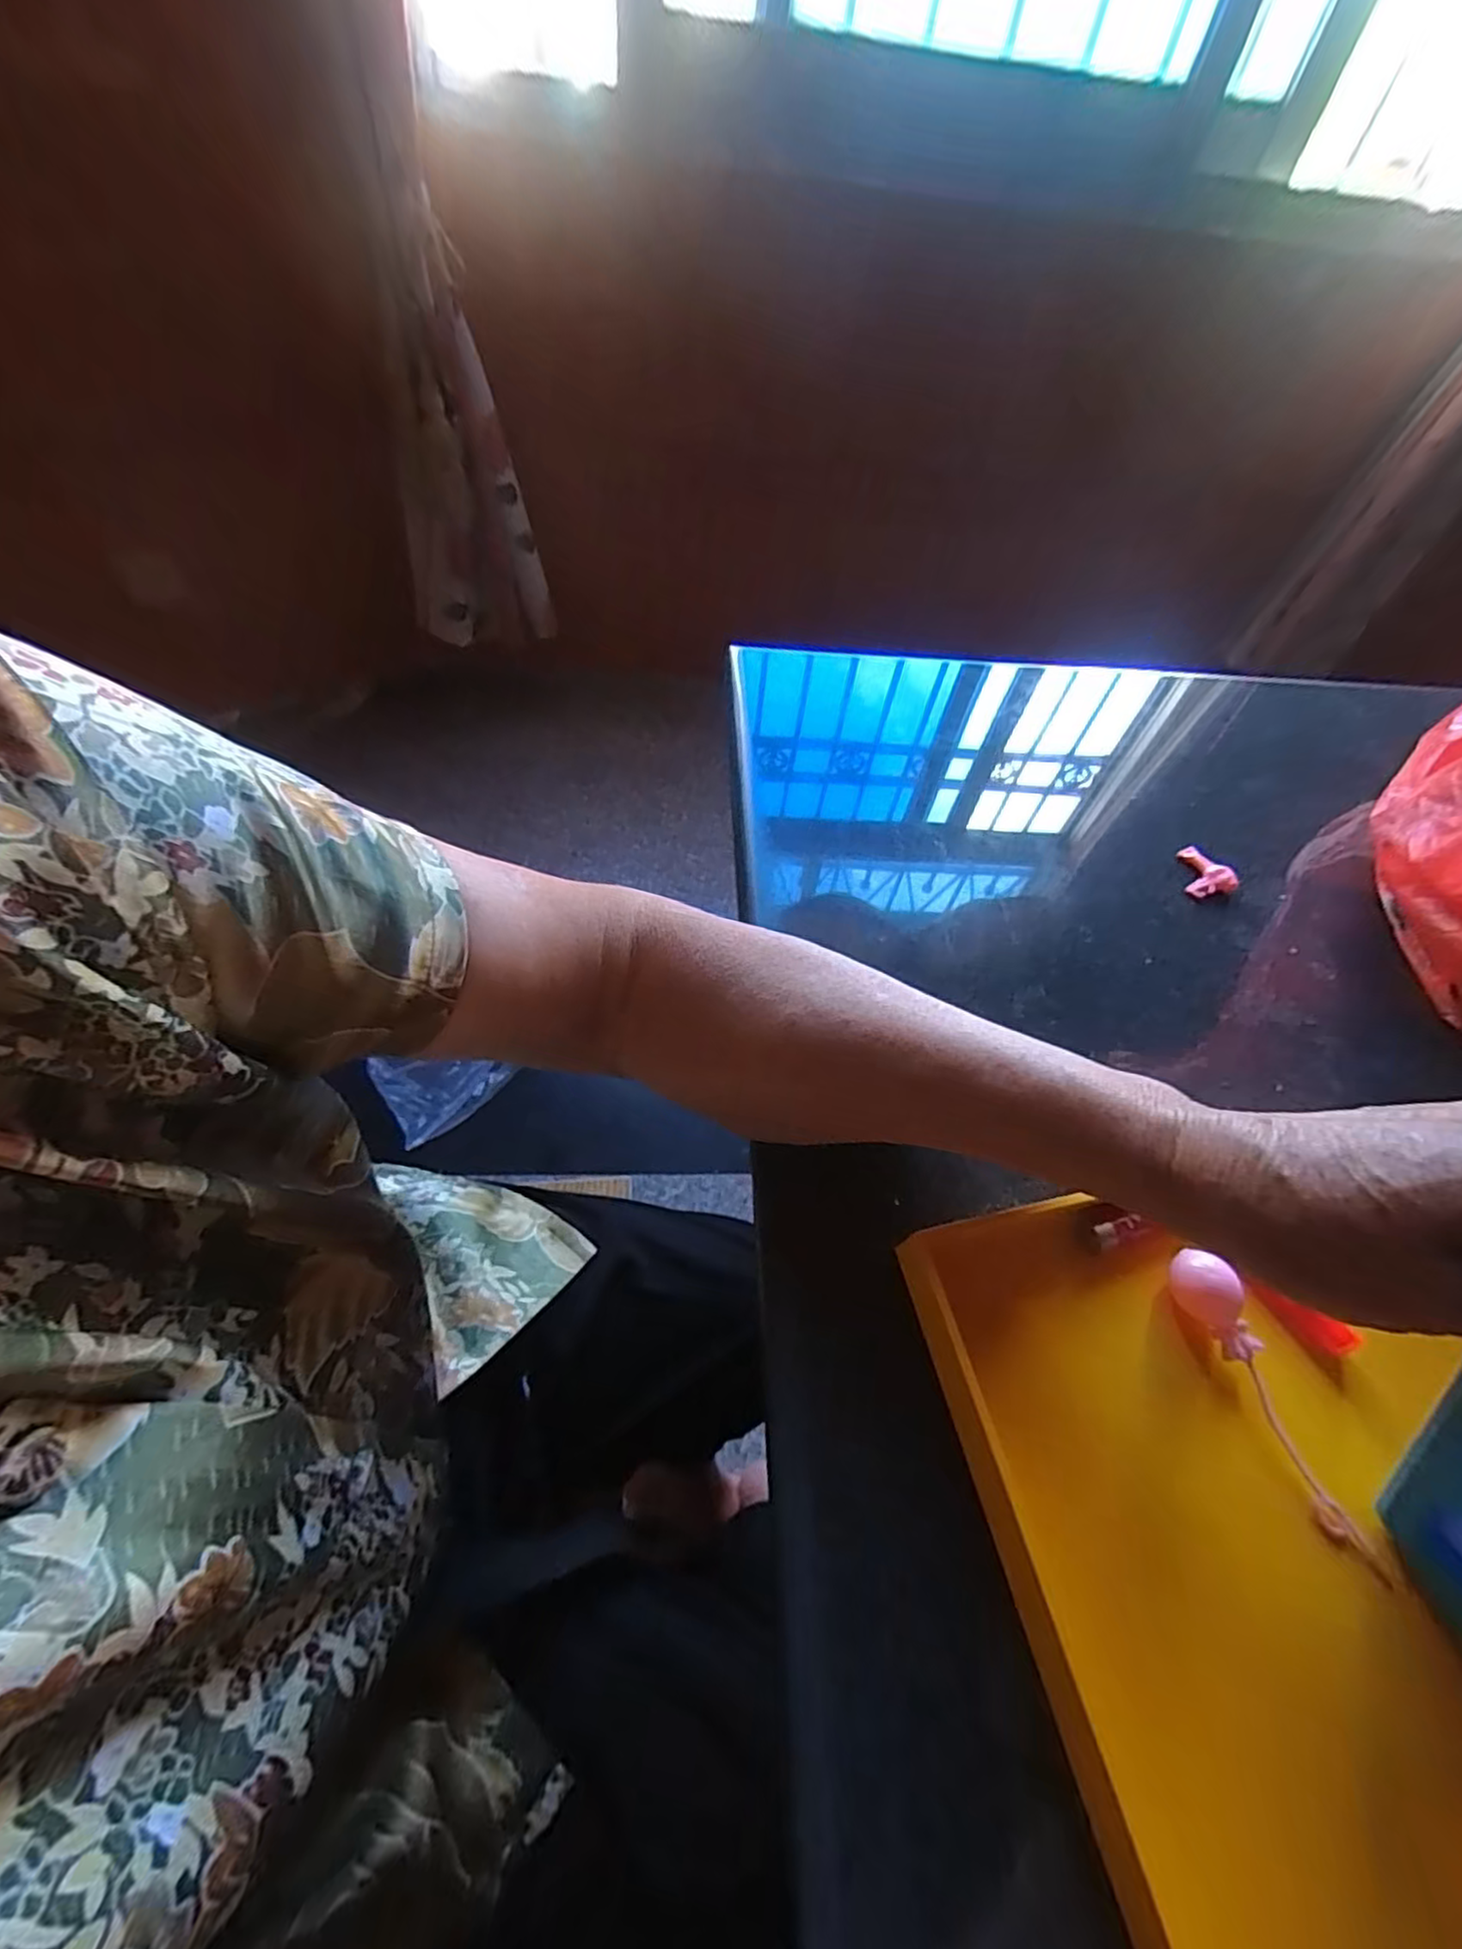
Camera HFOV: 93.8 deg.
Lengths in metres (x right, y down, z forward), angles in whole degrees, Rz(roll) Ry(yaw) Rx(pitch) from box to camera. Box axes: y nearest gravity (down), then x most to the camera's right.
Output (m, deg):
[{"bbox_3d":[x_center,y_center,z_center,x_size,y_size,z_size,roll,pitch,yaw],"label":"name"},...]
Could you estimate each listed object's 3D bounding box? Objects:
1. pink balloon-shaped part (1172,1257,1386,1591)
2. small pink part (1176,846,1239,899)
[{"bbox_3d":[0.186,0.147,0.234,0.016,0.017,0.100,-15,61,-12],"label":"pink balloon-shaped part"},{"bbox_3d":[0.273,-0.059,0.391,0.027,0.009,0.029,2,59,-1],"label":"small pink part"}]

